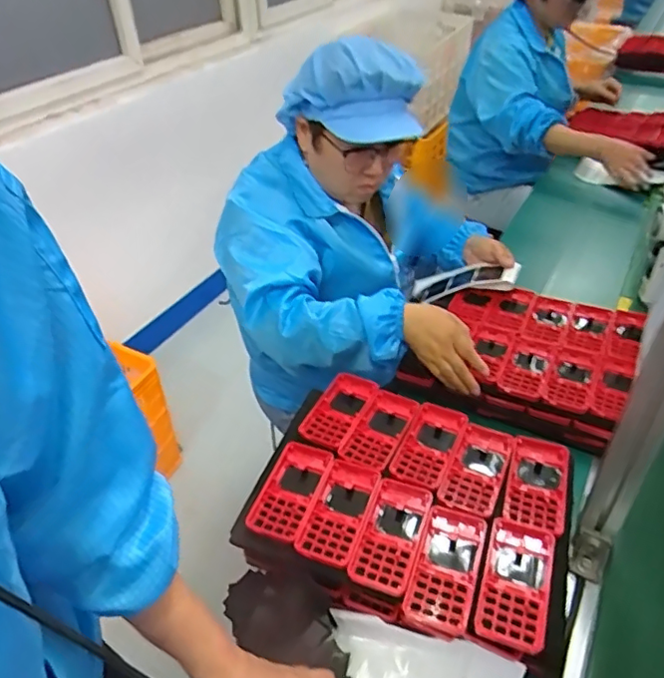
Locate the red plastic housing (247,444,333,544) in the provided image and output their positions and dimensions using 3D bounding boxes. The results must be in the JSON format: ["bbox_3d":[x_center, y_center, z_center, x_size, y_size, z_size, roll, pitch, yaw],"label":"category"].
[{"bbox_3d":[-0.049,0.177,0.662,0.065,0.015,0.122,13,40,18],"label":"red plastic housing"}]

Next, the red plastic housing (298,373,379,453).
[{"bbox_3d":[0.005,0.103,0.744,0.065,0.025,0.113,17,46,23],"label":"red plastic housing"}]

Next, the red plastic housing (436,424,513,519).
[{"bbox_3d":[0.174,0.158,0.682,0.063,0.016,0.128,17,42,22],"label":"red plastic housing"}]

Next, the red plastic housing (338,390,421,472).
[{"bbox_3d":[0.059,0.122,0.723,0.063,0.034,0.124,17,42,23],"label":"red plastic housing"}]

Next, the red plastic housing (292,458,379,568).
[{"bbox_3d":[0.007,0.196,0.640,0.063,0.013,0.120,12,40,18],"label":"red plastic housing"}]

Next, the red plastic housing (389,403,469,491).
[{"bbox_3d":[0.120,0.132,0.699,0.064,0.016,0.124,17,42,23],"label":"red plastic housing"}]

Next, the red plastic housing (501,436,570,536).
[{"bbox_3d":[0.237,0.169,0.651,0.065,0.020,0.124,13,40,19],"label":"red plastic housing"}]

